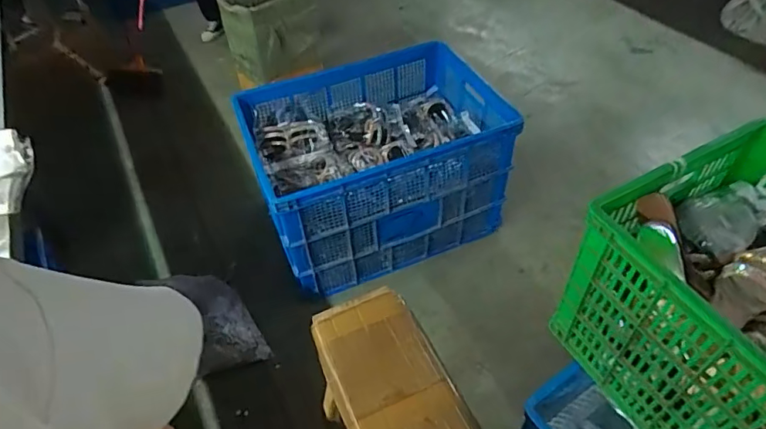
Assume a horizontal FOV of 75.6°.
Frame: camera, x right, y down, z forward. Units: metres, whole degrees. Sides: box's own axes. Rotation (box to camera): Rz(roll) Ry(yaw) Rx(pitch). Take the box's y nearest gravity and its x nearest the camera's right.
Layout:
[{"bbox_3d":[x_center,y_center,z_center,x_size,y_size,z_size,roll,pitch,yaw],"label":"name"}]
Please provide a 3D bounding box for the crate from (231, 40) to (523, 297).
[{"bbox_3d":[-0.024,-0.176,1.700,0.782,0.442,0.582,-18,49,-14],"label":"crate"}]

